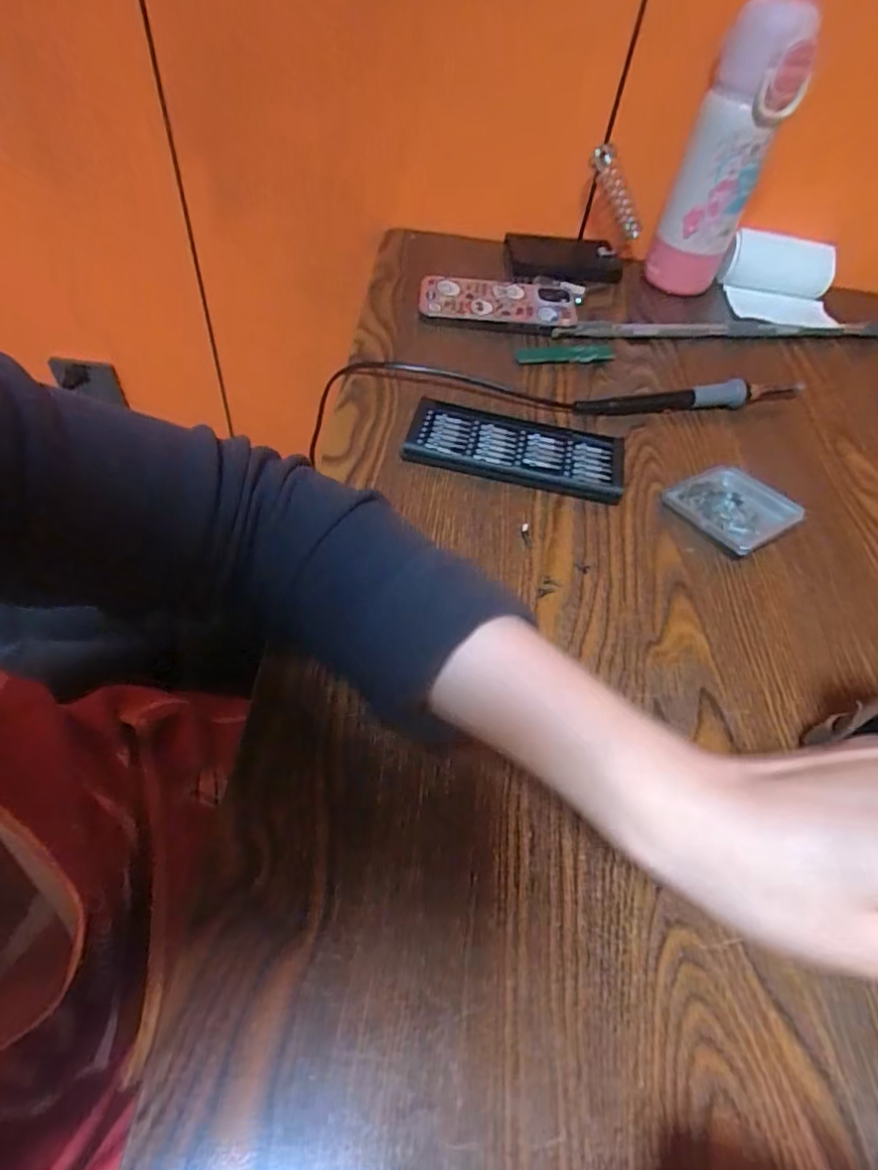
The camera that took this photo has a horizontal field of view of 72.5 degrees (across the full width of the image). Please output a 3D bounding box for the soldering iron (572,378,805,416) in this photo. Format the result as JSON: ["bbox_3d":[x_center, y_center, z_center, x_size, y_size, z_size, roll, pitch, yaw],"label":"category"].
[{"bbox_3d":[0.207,-0.151,0.494,0.193,0.031,0.017,-5,54,-9],"label":"soldering iron"}]

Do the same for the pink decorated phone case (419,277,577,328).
[{"bbox_3d":[0.053,-0.267,0.562,0.146,0.015,0.066,4,66,8],"label":"pink decorated phone case"}]

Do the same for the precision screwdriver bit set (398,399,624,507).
[{"bbox_3d":[0.056,-0.099,0.437,0.154,0.019,0.061,13,53,4],"label":"precision screwdriver bit set"}]

